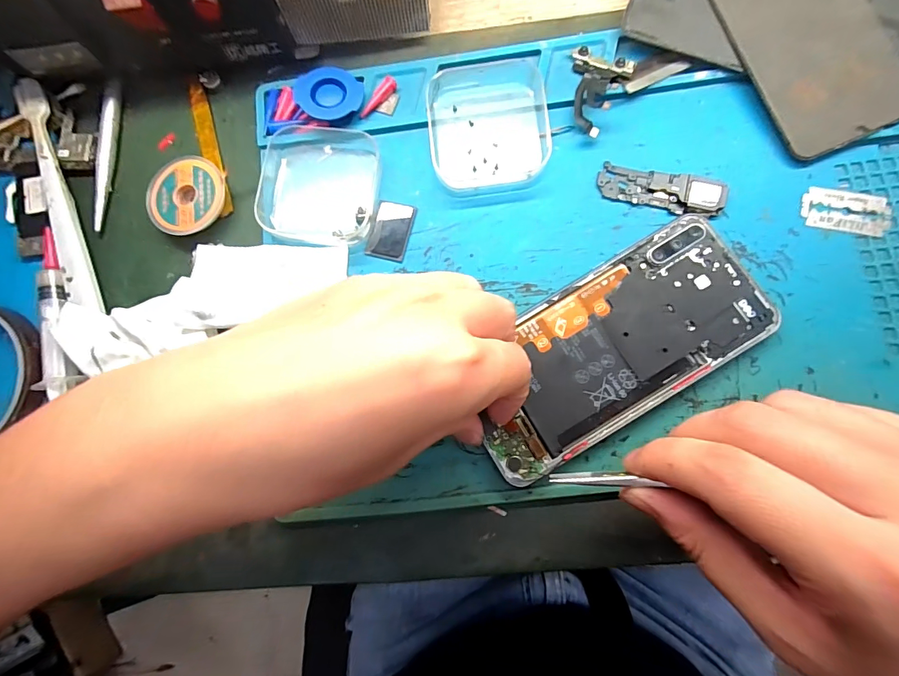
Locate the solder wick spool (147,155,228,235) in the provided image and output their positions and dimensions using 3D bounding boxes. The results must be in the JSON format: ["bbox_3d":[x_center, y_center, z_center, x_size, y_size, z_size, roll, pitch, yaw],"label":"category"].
[{"bbox_3d":[-0.148,-0.080,0.228,0.041,0.012,0.044,-1,81,4],"label":"solder wick spool"}]

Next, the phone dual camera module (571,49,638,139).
[{"bbox_3d":[0.077,-0.135,0.220,0.033,0.006,0.047,23,84,7],"label":"phone dual camera module"}]

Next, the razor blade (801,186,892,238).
[{"bbox_3d":[0.203,-0.065,0.204,0.042,0.004,0.023,9,82,5],"label":"razor blade"}]

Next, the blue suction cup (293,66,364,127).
[{"bbox_3d":[-0.066,-0.136,0.225,0.034,0.012,0.034,-1,81,4],"label":"blue suction cup"}]

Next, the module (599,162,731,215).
[{"bbox_3d":[0.112,-0.079,0.212,0.063,0.006,0.022,12,82,6],"label":"module"}]

